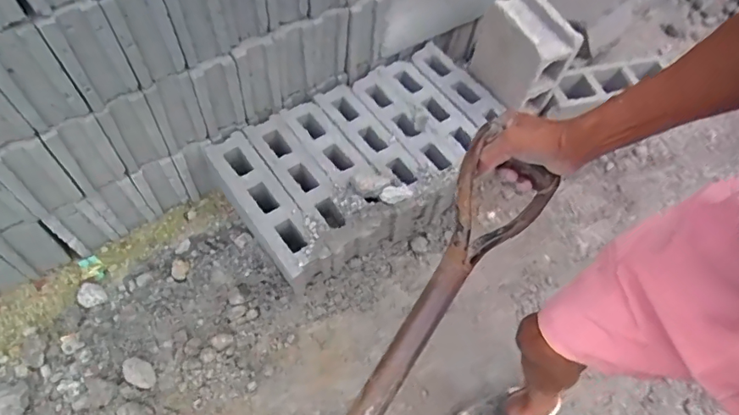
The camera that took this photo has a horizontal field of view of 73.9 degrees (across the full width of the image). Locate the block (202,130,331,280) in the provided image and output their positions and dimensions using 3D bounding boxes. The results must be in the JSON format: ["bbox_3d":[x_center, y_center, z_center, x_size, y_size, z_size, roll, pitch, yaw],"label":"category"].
[{"bbox_3d":[-0.246,0.015,1.177,0.103,0.197,0.414,-32,67,-20],"label":"block"}]

